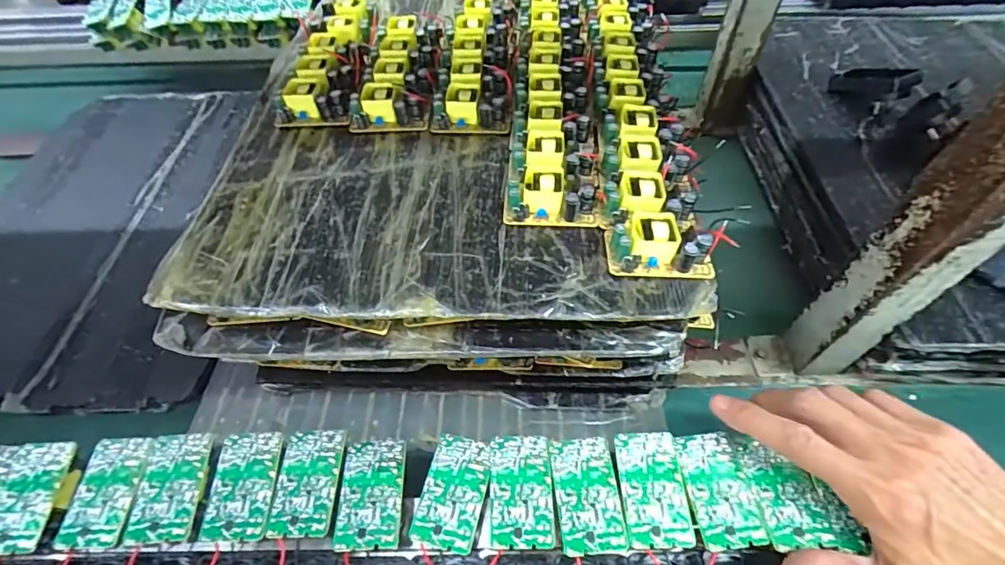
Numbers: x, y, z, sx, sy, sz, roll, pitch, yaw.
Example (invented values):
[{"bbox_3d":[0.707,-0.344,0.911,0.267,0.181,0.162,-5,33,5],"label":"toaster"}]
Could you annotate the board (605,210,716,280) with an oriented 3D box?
[{"bbox_3d":[0.097,-0.023,0.292,0.062,0.022,0.034,0,53,3],"label":"board"}]

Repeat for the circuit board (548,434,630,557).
[{"bbox_3d":[0.051,0.127,0.284,0.037,0.006,0.065,-5,53,0],"label":"circuit board"}]

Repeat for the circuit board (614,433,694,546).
[{"bbox_3d":[0.091,0.123,0.284,0.038,0.006,0.063,-3,53,1],"label":"circuit board"}]

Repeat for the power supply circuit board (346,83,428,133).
[{"bbox_3d":[-0.095,-0.141,0.384,0.062,0.025,0.030,3,53,5],"label":"power supply circuit board"}]

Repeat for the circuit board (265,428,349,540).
[{"bbox_3d":[-0.121,0.125,0.296,0.037,0.005,0.062,-1,53,2],"label":"circuit board"}]

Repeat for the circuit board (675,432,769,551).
[{"bbox_3d":[0.129,0.122,0.282,0.035,0.004,0.063,-6,53,-1],"label":"circuit board"}]

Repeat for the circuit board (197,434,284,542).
[{"bbox_3d":[-0.161,0.125,0.294,0.037,0.004,0.061,-2,53,2],"label":"circuit board"}]

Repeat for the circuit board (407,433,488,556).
[{"bbox_3d":[-0.029,0.126,0.287,0.037,0.004,0.063,10,54,10],"label":"circuit board"}]

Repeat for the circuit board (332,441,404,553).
[{"bbox_3d":[-0.080,0.128,0.289,0.036,0.004,0.063,-2,48,-2],"label":"circuit board"}]

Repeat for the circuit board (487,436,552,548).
[{"bbox_3d":[0.011,0.125,0.286,0.036,0.004,0.062,-1,53,2],"label":"circuit board"}]

